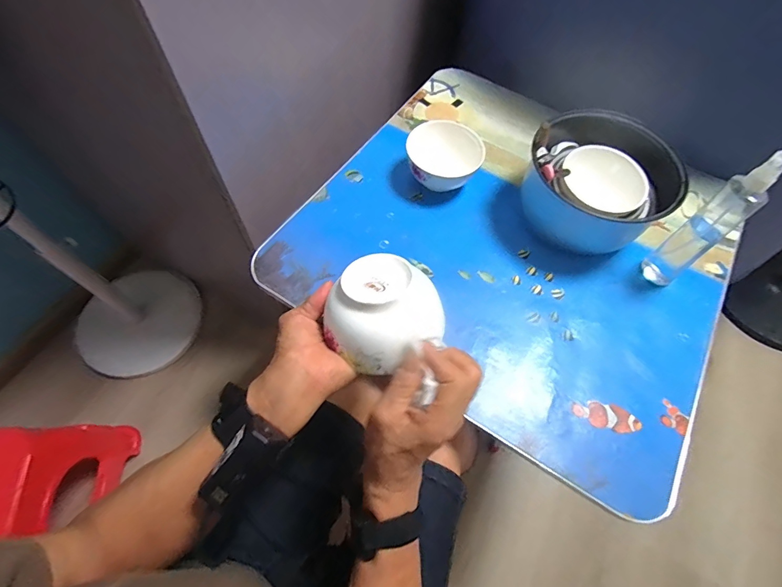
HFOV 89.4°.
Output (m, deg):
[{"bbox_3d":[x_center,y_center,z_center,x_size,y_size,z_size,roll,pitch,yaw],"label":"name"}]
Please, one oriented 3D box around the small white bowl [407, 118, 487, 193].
[{"bbox_3d":[0.084,-0.210,0.626,0.112,0.072,0.104,-1,60,1],"label":"small white bowl"}]

